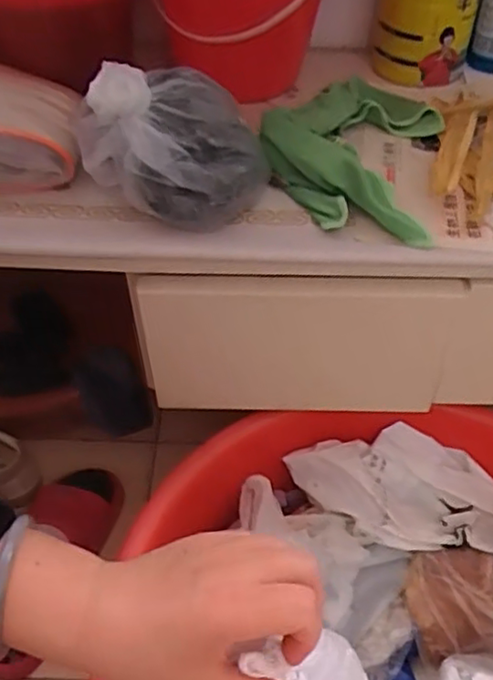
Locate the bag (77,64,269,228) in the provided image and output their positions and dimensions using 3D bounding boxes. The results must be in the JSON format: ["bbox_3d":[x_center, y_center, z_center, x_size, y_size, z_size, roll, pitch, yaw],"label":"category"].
[{"bbox_3d":[-0.064,-0.157,0.518,0.156,0.097,0.092,6,48,5],"label":"bag"}]

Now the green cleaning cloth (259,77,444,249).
[{"bbox_3d":[0.093,-0.178,0.575,0.158,0.043,0.209,11,49,9],"label":"green cleaning cloth"}]

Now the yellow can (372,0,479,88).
[{"bbox_3d":[0.190,-0.357,0.662,0.101,0.139,0.087,10,49,8],"label":"yellow can"}]

